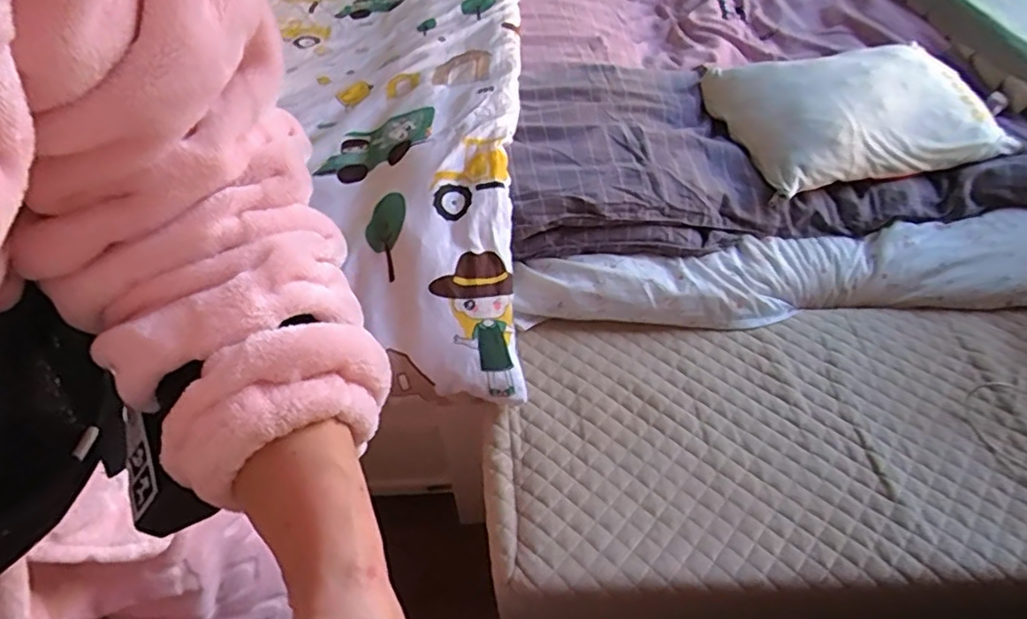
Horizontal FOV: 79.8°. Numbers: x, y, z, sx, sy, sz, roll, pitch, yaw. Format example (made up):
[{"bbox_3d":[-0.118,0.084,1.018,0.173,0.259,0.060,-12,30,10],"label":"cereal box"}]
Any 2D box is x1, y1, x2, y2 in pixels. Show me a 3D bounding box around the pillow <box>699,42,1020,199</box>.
[{"bbox_3d":[0.514,-0.321,0.950,0.354,0.074,0.280,-6,49,-3],"label":"pillow"}]

